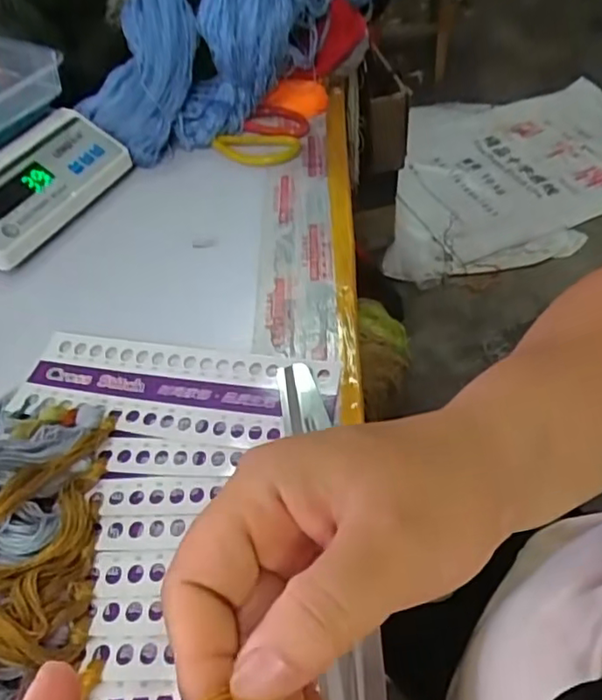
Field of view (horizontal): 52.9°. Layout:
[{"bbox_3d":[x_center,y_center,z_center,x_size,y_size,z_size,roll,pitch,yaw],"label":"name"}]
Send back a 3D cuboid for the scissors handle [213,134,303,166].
[{"bbox_3d":[-0.049,-0.226,0.671,0.096,0.010,0.049,5,50,7],"label":"scissors handle"}]

